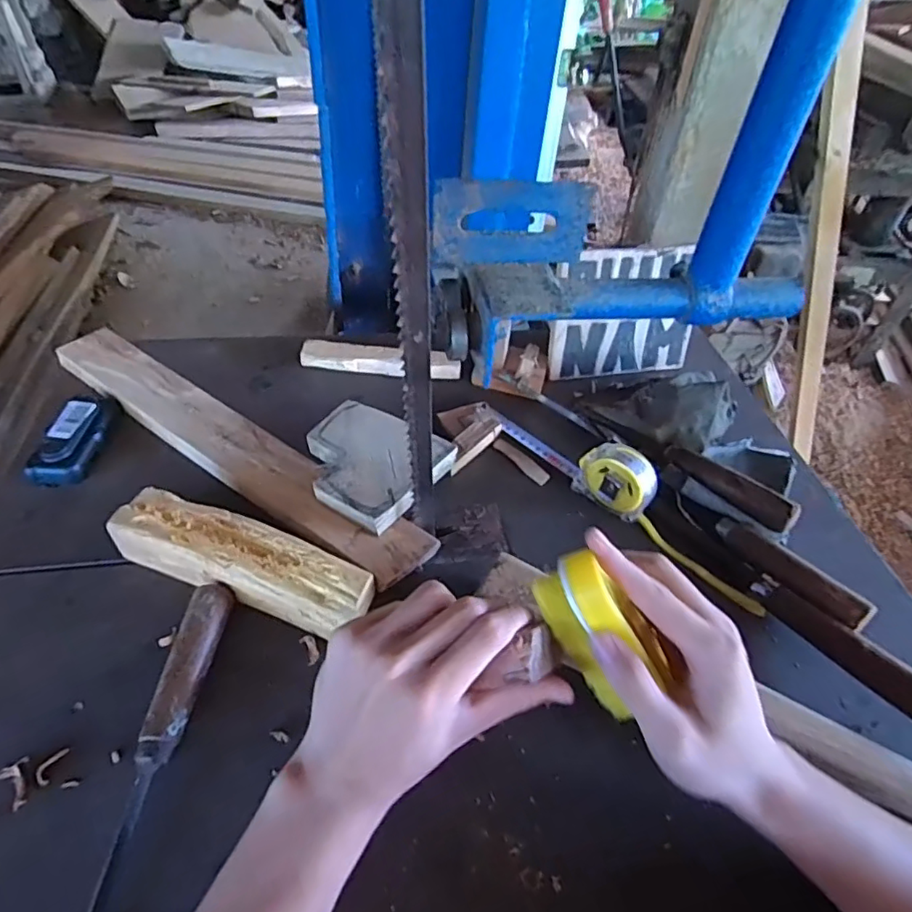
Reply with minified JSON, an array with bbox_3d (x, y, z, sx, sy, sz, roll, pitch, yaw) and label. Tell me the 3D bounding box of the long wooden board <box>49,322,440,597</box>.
[{"bbox_3d":[-0.222,-0.014,0.553,0.465,0.024,0.065,29,50,22],"label":"long wooden board"}]

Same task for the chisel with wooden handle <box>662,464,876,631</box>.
[{"bbox_3d":[0.259,0.073,0.501,0.033,0.027,0.193,-21,51,-24],"label":"chisel with wooden handle"}]

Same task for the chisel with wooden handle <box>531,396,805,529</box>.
[{"bbox_3d":[0.200,-0.006,0.578,0.272,0.039,0.029,36,53,27],"label":"chisel with wooden handle"}]

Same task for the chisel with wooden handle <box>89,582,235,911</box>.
[{"bbox_3d":[-0.193,0.189,0.361,0.025,0.030,0.237,6,45,1],"label":"chisel with wooden handle"}]

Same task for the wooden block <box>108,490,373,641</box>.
[{"bbox_3d":[-0.168,0.086,0.454,0.211,0.046,0.057,17,46,11],"label":"wooden block"}]

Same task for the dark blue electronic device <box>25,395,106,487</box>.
[{"bbox_3d":[-0.364,-0.014,0.545,0.042,0.031,0.100,2,45,-3],"label":"dark blue electronic device"}]

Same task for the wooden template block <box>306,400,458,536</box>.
[{"bbox_3d":[-0.079,0.006,0.515,0.121,0.019,0.112,26,49,20],"label":"wooden template block"}]

